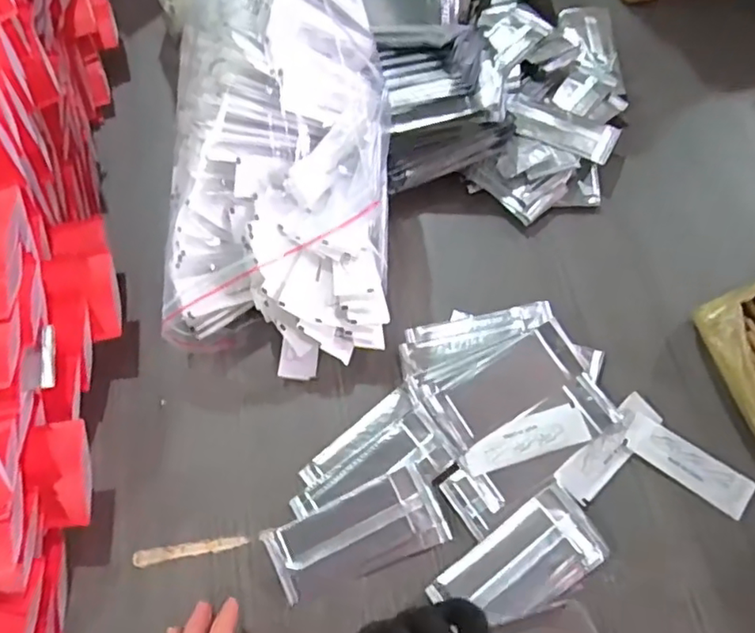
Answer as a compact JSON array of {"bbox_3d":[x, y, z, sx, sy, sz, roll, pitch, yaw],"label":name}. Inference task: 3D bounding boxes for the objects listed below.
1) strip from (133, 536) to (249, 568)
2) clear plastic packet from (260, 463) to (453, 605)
[{"bbox_3d":[-0.139,0.174,0.444,0.083,0.004,0.011,-9,67,-1],"label":"strip"},{"bbox_3d":[-0.016,0.159,0.434,0.125,0.006,0.057,-22,67,-6],"label":"clear plastic packet"}]

